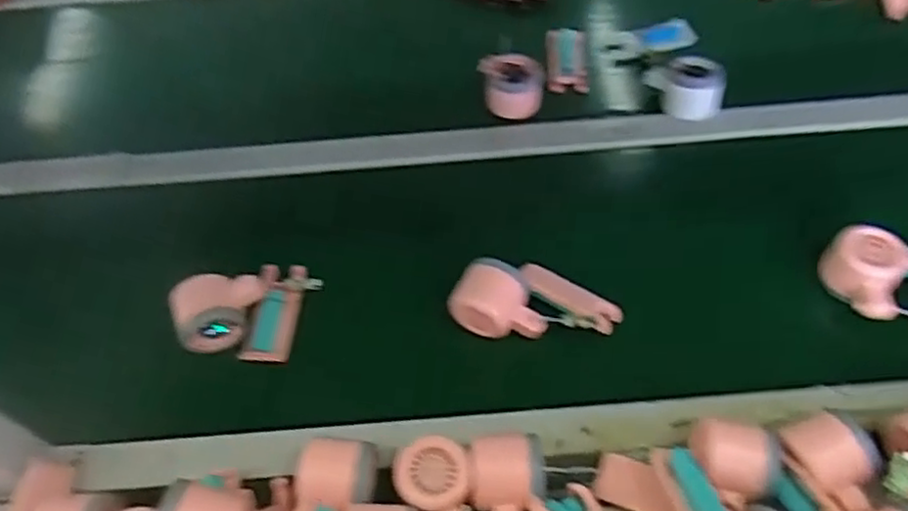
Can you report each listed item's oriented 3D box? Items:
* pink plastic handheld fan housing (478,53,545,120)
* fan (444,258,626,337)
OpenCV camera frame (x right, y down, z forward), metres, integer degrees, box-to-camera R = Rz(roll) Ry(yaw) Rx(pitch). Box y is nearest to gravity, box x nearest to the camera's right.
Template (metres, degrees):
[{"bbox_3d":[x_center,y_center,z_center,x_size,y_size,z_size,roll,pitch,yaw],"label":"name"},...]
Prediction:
[{"bbox_3d":[0.070,-0.204,0.817,0.071,0.047,0.073,-10,57,-3],"label":"pink plastic handheld fan housing"},{"bbox_3d":[0.076,0.035,0.651,0.154,0.041,0.075,-1,57,3],"label":"fan"}]

